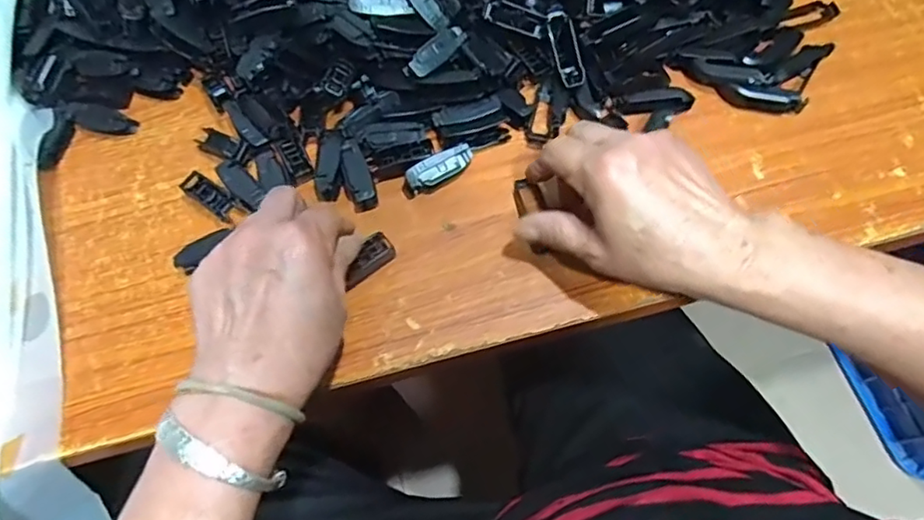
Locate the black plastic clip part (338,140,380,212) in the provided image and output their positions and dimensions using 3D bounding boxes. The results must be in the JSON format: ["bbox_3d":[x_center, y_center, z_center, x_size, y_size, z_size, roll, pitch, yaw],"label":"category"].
[{"bbox_3d":[-0.074,-0.060,0.407,0.019,0.014,0.053,-18,81,-5],"label":"black plastic clip part"}]

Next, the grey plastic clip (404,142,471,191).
[{"bbox_3d":[-0.014,-0.063,0.407,0.048,0.015,0.019,-36,70,-11],"label":"grey plastic clip"}]

